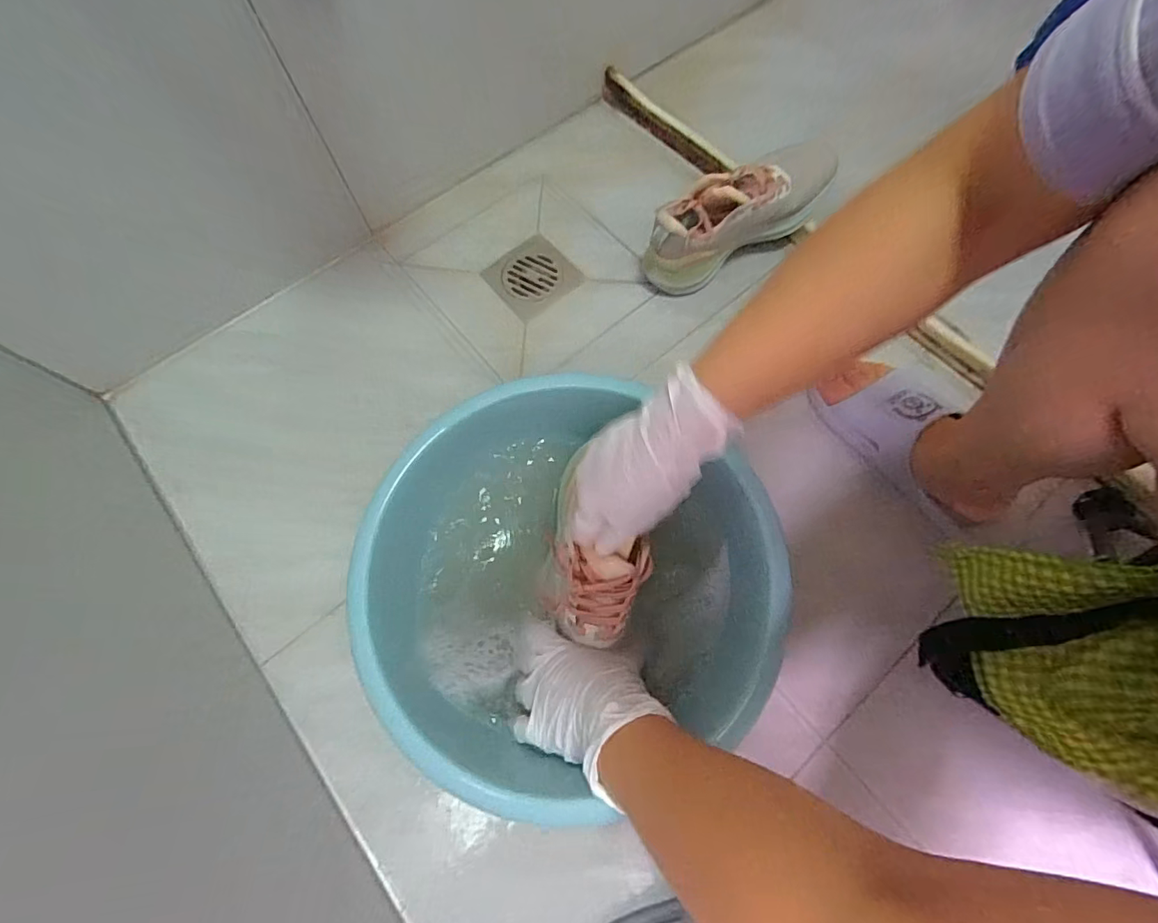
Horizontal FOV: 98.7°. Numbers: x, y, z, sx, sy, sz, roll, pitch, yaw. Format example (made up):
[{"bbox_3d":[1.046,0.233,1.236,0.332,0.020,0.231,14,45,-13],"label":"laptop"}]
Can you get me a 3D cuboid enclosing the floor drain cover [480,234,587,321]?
[{"bbox_3d":[-0.062,-0.246,0.657,0.105,0.007,0.103,-35,73,-12],"label":"floor drain cover"}]

